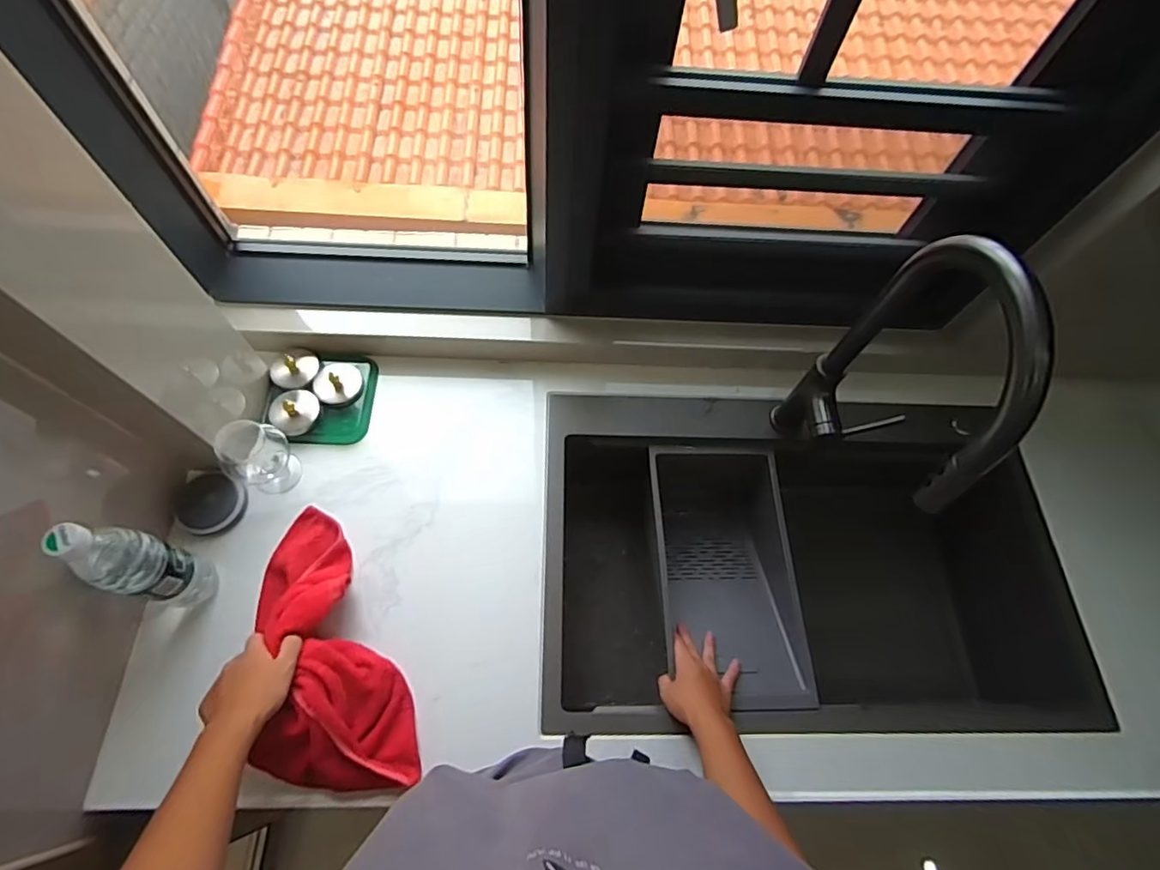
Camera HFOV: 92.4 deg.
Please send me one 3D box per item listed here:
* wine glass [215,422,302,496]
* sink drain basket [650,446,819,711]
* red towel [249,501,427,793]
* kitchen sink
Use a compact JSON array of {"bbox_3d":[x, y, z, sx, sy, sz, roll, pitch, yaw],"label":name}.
[{"bbox_3d":[-0.431,0.026,0.742,0.071,0.108,0.065,1,65,-3],"label":"wine glass"},{"bbox_3d":[0.212,0.220,0.859,0.199,0.140,0.359,0,66,-3],"label":"sink drain basket"},{"bbox_3d":[-0.317,0.257,0.673,0.149,0.084,0.350,-21,67,-12],"label":"red towel"},{"bbox_3d":[0.319,0.202,0.919,0.749,0.267,0.462,-1,66,-4],"label":"kitchen sink"}]

